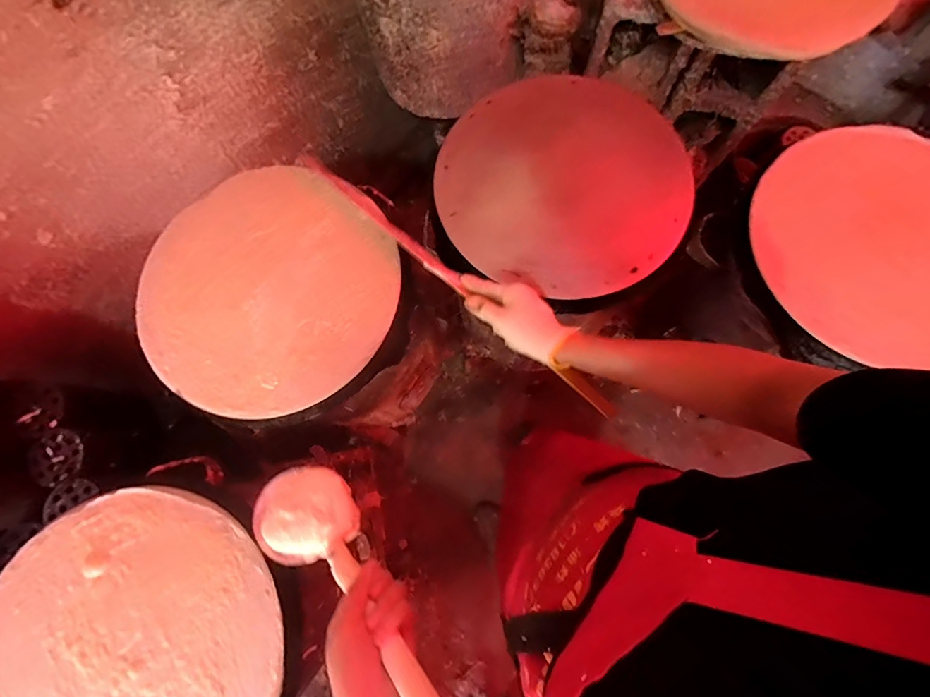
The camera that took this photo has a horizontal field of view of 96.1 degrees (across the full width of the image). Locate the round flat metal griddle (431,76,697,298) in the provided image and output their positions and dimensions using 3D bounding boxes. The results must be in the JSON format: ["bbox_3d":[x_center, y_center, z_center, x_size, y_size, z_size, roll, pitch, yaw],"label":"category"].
[{"bbox_3d":[0.137,-0.246,0.608,0.346,0.029,0.346,0,76,2],"label":"round flat metal griddle"}]

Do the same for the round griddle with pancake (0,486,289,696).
[{"bbox_3d":[-0.395,0.359,0.478,0.369,0.016,0.356,0,76,2],"label":"round griddle with pancake"}]

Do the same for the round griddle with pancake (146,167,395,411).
[{"bbox_3d":[-0.279,-0.083,0.584,0.345,0.027,0.340,0,76,2],"label":"round griddle with pancake"}]

